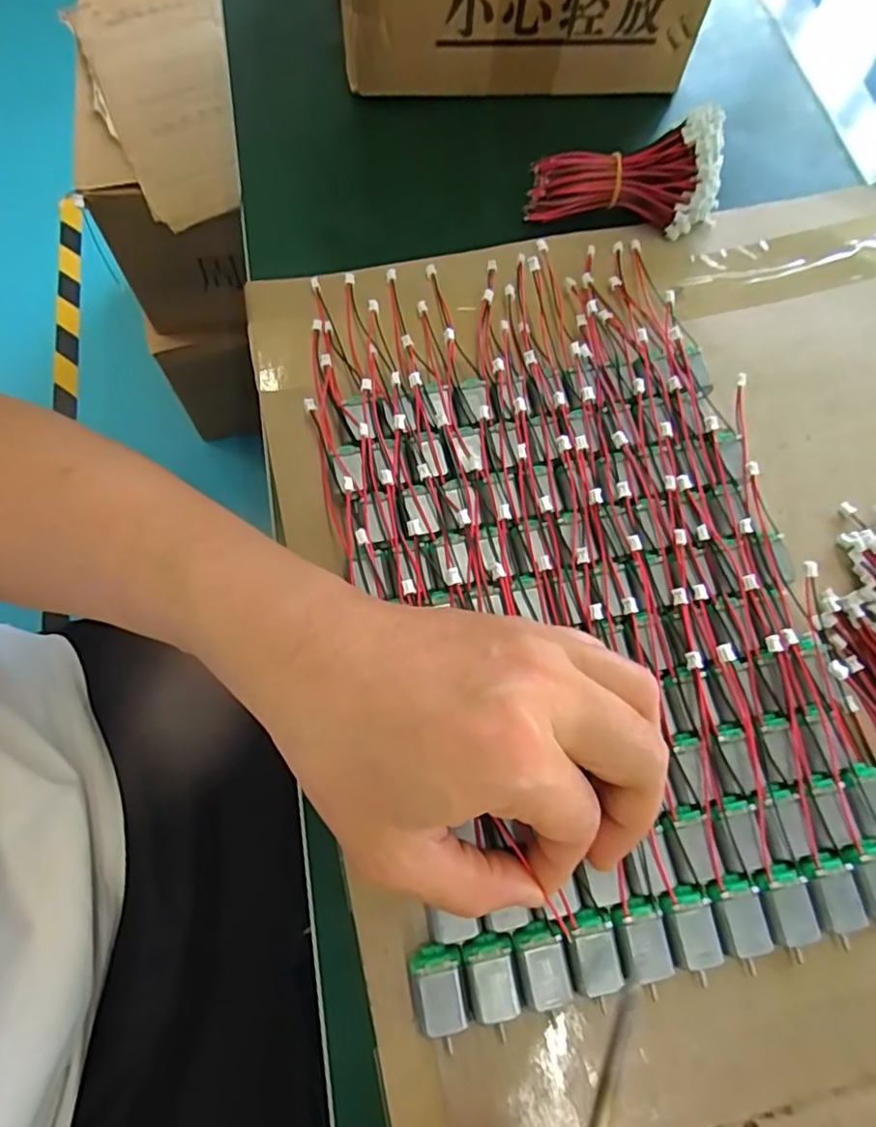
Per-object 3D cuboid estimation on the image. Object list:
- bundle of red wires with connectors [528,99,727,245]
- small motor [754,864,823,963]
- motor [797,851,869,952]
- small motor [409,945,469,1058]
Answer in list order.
[{"bbox_3d":[0.109,-0.220,0.335,0.108,0.061,0.025,8,70,1],"label":"bundle of red wires with connectors"},{"bbox_3d":[0.135,0.136,0.232,0.020,0.015,0.034,-5,70,-4],"label":"small motor"},{"bbox_3d":[0.154,0.132,0.234,0.019,0.014,0.034,-14,71,-7],"label":"motor"},{"bbox_3d":[0.001,0.159,0.219,0.018,0.016,0.035,-9,71,-5],"label":"small motor"}]

